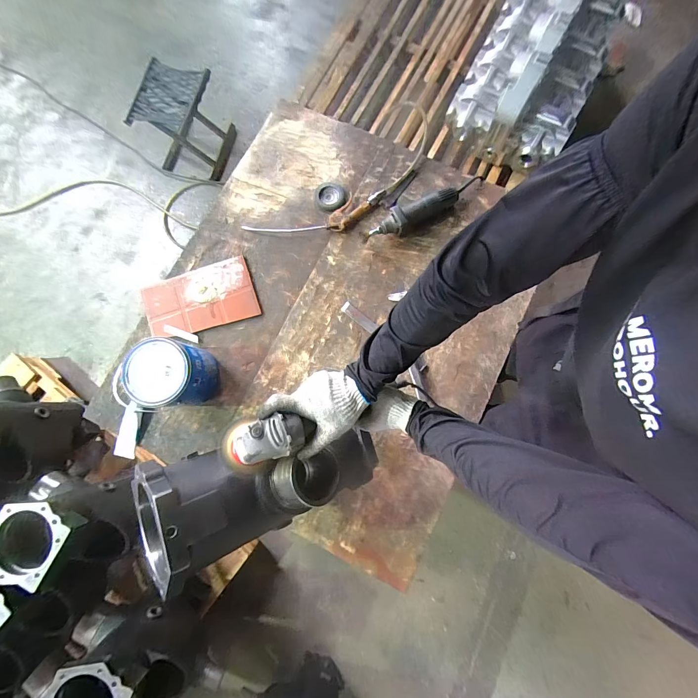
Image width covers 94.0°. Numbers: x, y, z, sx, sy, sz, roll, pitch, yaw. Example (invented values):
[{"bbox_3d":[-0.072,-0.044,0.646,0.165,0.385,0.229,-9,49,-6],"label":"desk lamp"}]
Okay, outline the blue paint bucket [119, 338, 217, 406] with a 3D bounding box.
[{"bbox_3d":[-0.416,0.068,0.782,0.155,0.154,0.144,0,80,1],"label":"blue paint bucket"}]

